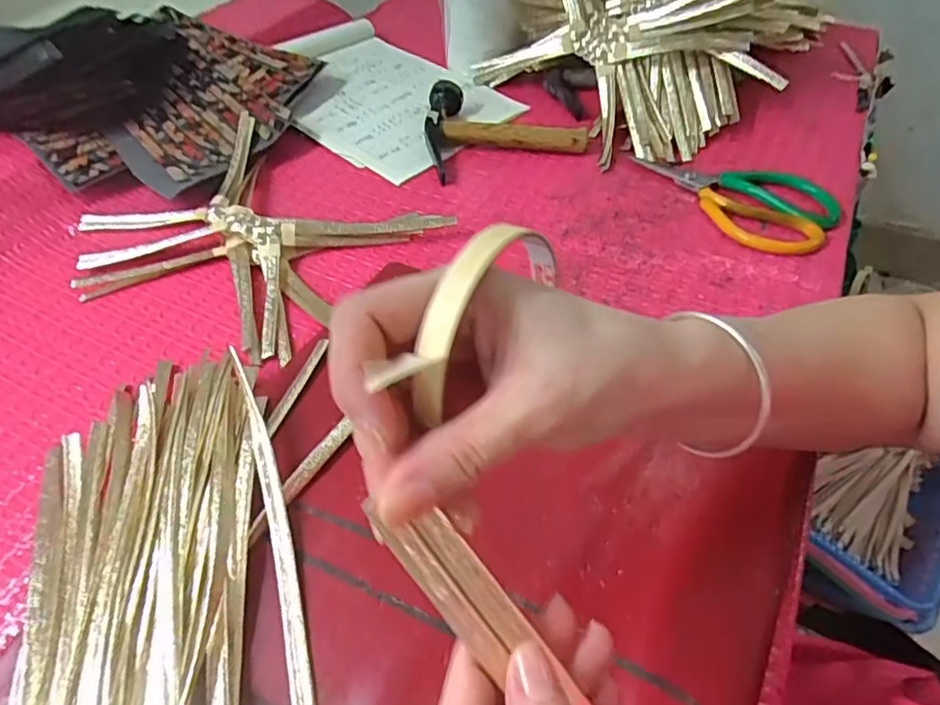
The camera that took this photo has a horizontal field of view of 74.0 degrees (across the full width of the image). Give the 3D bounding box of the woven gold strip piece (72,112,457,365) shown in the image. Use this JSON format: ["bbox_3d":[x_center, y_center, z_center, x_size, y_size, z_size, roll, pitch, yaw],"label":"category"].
[{"bbox_3d":[-0.185,-0.097,0.504,0.251,0.033,0.216,30,56,26],"label":"woven gold strip piece"}]

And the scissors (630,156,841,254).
[{"bbox_3d":[0.218,-0.135,0.529,0.168,0.019,0.082,29,55,25],"label":"scissors"}]

